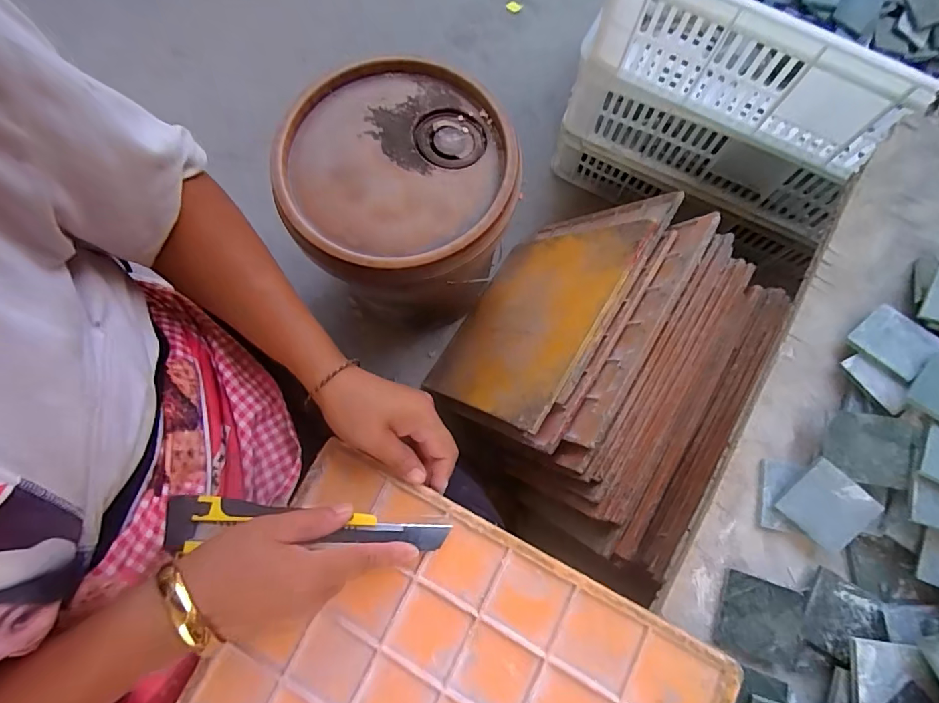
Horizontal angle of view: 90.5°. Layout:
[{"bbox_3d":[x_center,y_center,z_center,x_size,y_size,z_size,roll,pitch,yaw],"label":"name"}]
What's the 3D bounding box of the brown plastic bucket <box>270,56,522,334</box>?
[{"bbox_3d":[-0.084,-0.183,0.697,0.268,0.354,0.256,0,77,0],"label":"brown plastic bucket"}]

